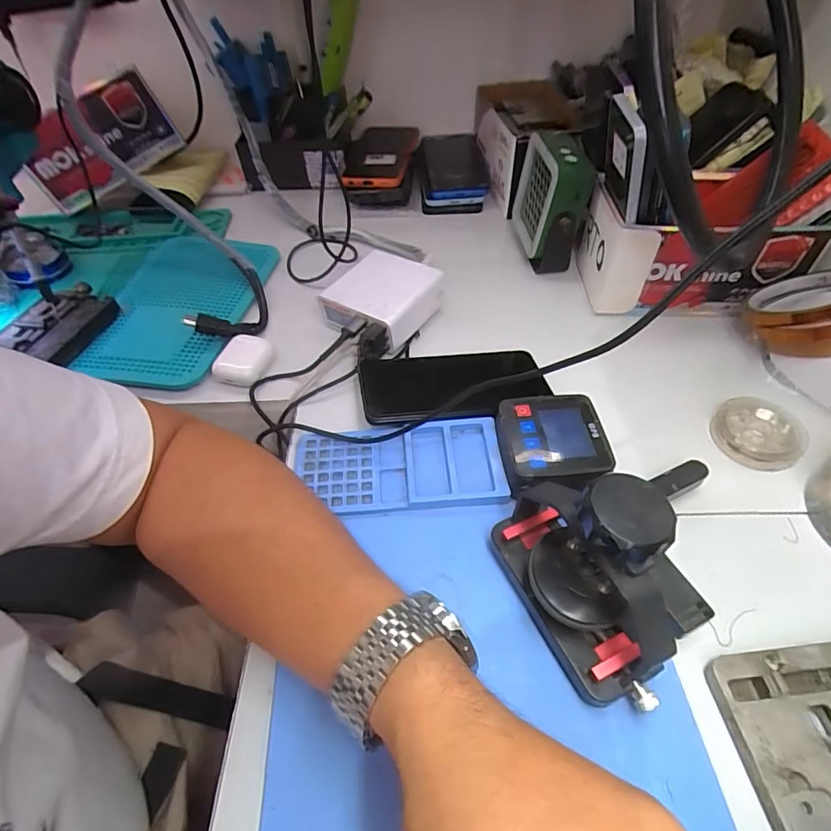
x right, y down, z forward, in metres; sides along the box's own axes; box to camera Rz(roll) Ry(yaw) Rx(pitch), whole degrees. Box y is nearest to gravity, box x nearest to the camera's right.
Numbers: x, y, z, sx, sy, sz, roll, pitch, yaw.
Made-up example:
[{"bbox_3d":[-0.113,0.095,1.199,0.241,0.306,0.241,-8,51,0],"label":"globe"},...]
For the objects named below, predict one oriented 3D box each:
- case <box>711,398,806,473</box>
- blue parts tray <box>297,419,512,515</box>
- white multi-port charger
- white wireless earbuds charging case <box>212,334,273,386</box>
[{"bbox_3d":[0.259,0.012,0.364,0.051,0.021,0.061,-35,57,-25],"label":"case"},{"bbox_3d":[-0.012,0.037,0.351,0.146,0.016,0.069,-4,49,-1],"label":"blue parts tray"},{"bbox_3d":[-0.032,-0.108,0.462,0.088,0.046,0.093,25,55,22],"label":"white multi-port charger"},{"bbox_3d":[-0.150,-0.047,0.424,0.043,0.017,0.047,15,52,14],"label":"white wireless earbuds charging case"}]

